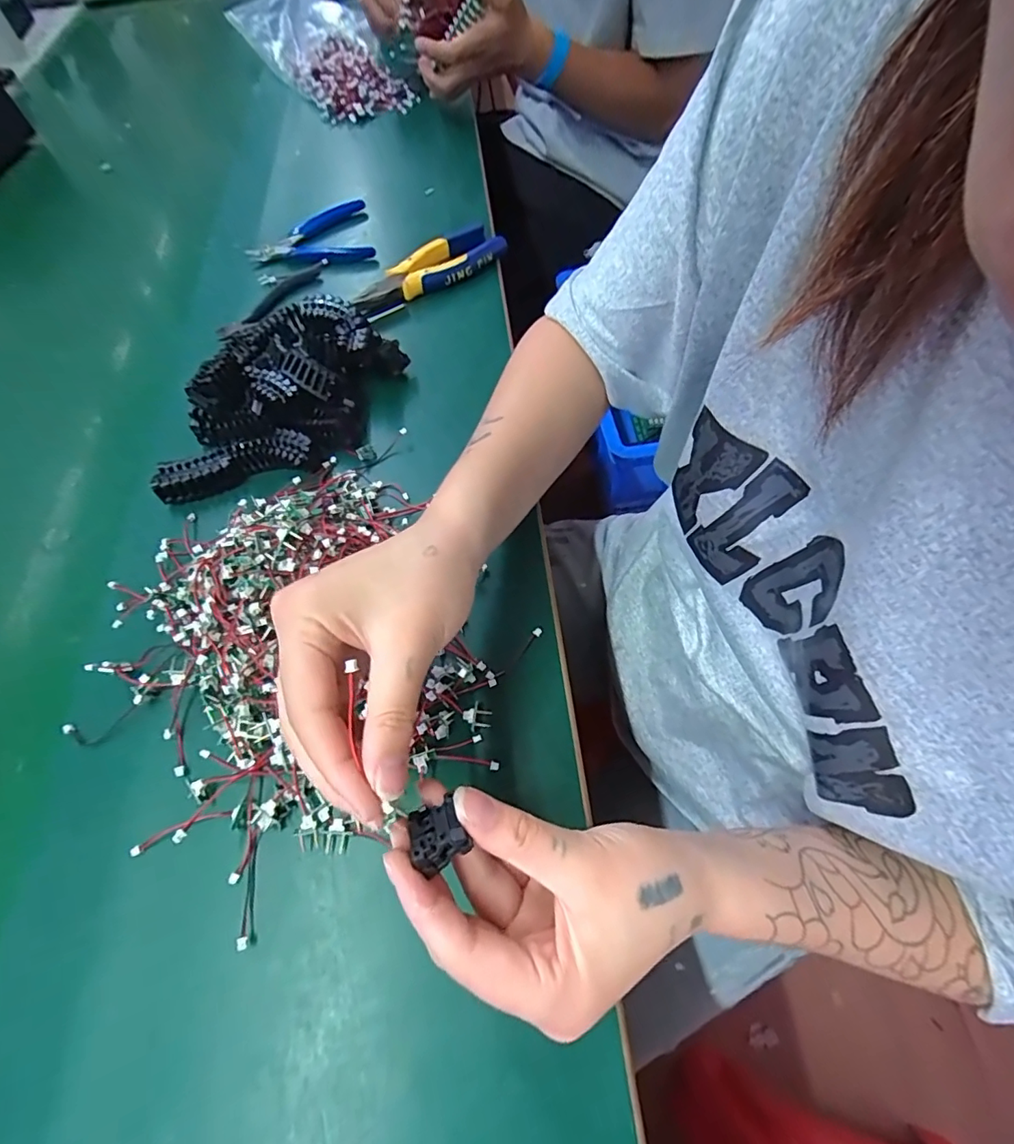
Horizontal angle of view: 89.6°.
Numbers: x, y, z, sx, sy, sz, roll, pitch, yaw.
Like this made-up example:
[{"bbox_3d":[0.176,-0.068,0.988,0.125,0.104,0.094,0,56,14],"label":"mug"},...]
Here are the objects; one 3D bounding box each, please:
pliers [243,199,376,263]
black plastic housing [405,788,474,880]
[{"bbox_3d":[-0.205,-0.346,0.531,0.123,0.021,0.094,-15,62,-6],"label":"pliers"},{"bbox_3d":[-0.027,0.099,0.195,0.022,0.010,0.022,-20,62,-9],"label":"black plastic housing"}]

